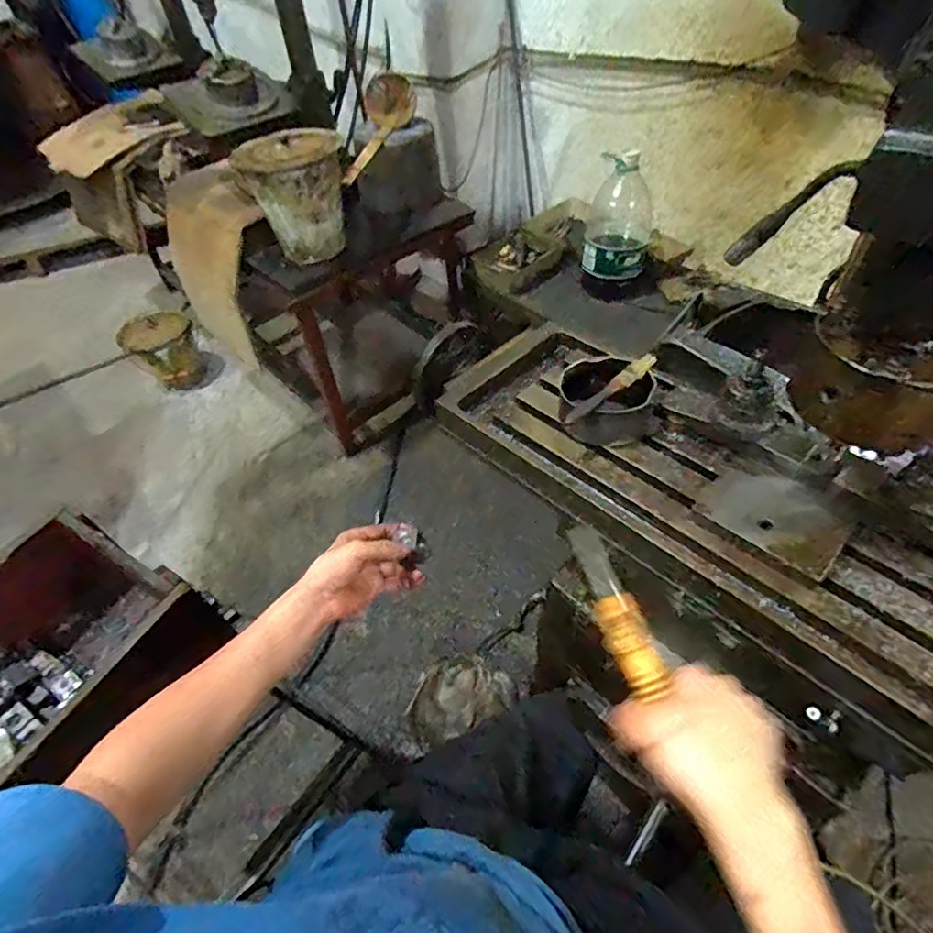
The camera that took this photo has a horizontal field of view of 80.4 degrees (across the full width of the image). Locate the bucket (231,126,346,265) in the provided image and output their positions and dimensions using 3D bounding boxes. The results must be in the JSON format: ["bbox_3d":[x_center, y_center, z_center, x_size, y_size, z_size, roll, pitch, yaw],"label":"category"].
[{"bbox_3d":[-0.412,-0.666,1.376,0.229,0.253,0.229,-2,50,3],"label":"bucket"}]

